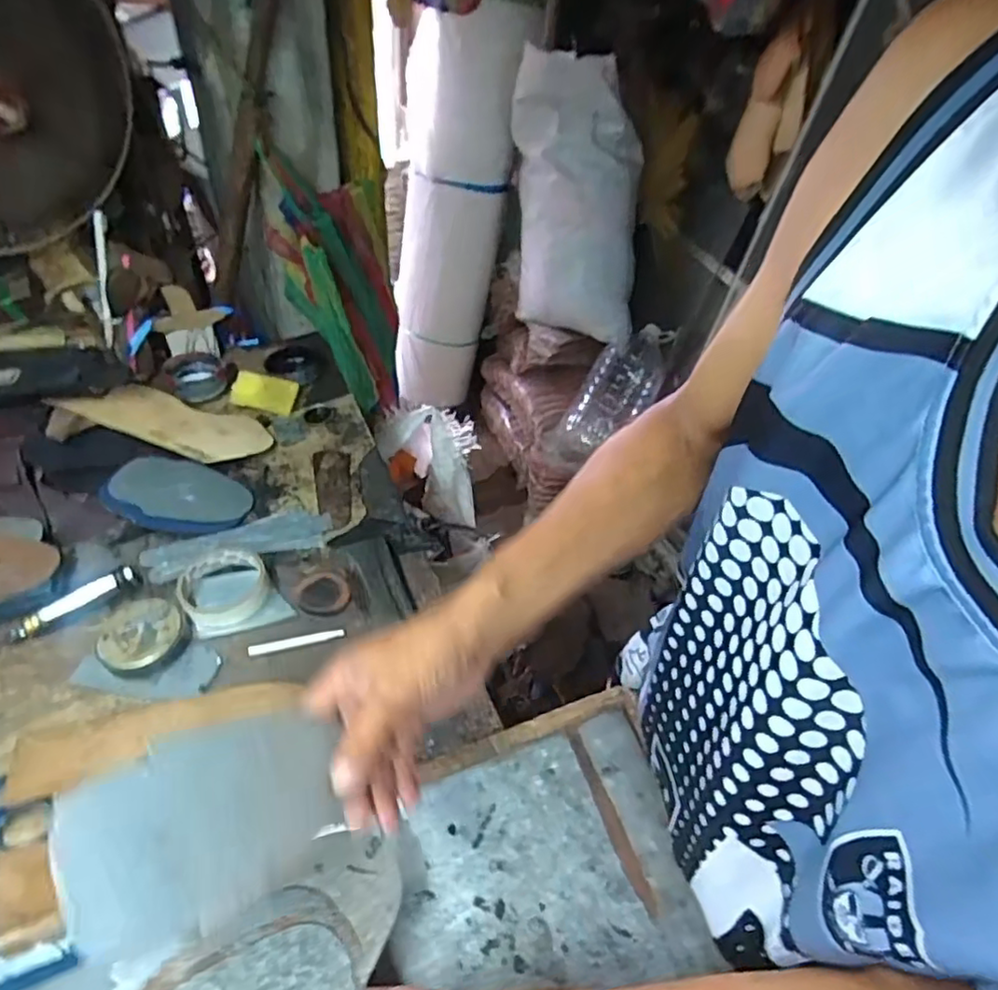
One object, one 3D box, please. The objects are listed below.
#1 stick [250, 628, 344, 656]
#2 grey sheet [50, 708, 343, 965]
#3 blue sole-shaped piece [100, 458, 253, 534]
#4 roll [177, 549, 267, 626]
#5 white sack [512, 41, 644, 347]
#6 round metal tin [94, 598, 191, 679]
[{"bbox_3d":[-0.197,0.143,0.620,0.090,0.004,0.011,-10,54,-11],"label":"stick"},{"bbox_3d":[-0.153,0.171,0.338,0.134,0.012,0.087,-15,79,-37],"label":"grey sheet"},{"bbox_3d":[-0.375,0.003,0.750,0.150,0.015,0.092,18,51,-12],"label":"blue sole-shaped piece"},{"bbox_3d":[-0.285,0.094,0.654,0.083,0.017,0.083,3,46,-3],"label":"roll"},{"bbox_3d":[0.223,-0.793,1.741,0.309,0.711,0.212,-23,29,-26],"label":"white sack"},{"bbox_3d":[-0.340,0.136,0.611,0.072,0.025,0.076,3,46,-3],"label":"round metal tin"}]

